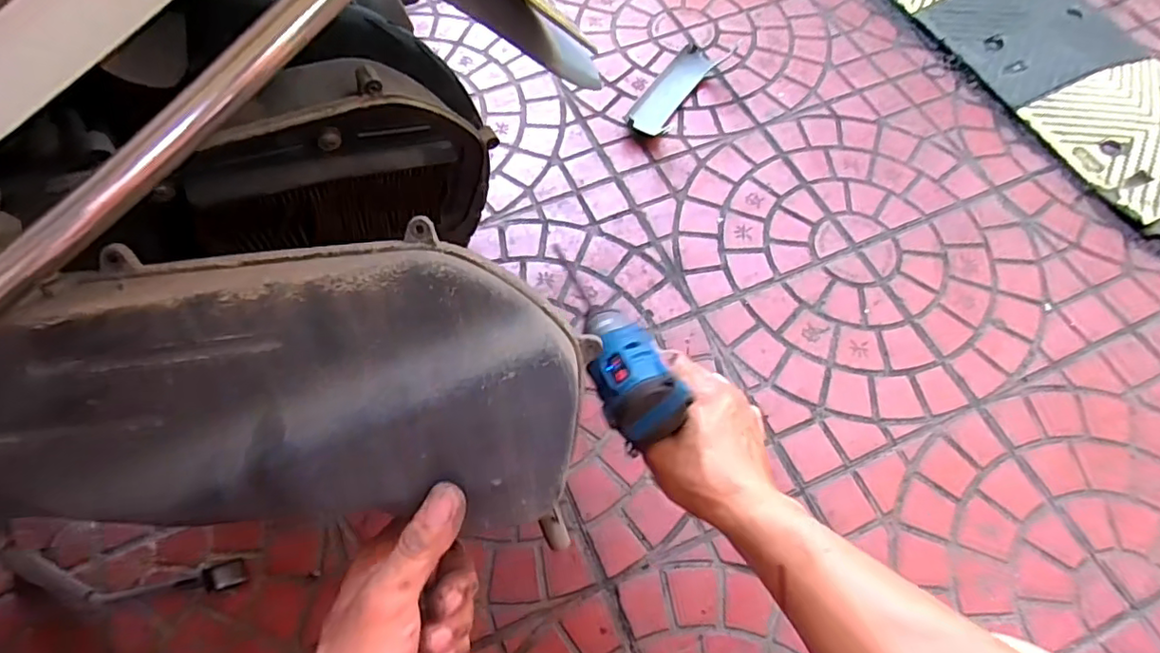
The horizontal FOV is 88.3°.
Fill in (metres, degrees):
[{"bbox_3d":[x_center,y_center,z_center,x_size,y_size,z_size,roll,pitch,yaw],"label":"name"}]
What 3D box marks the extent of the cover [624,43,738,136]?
[{"bbox_3d":[0.147,-0.377,0.950,0.073,0.031,0.228,32,68,15],"label":"cover"}]

